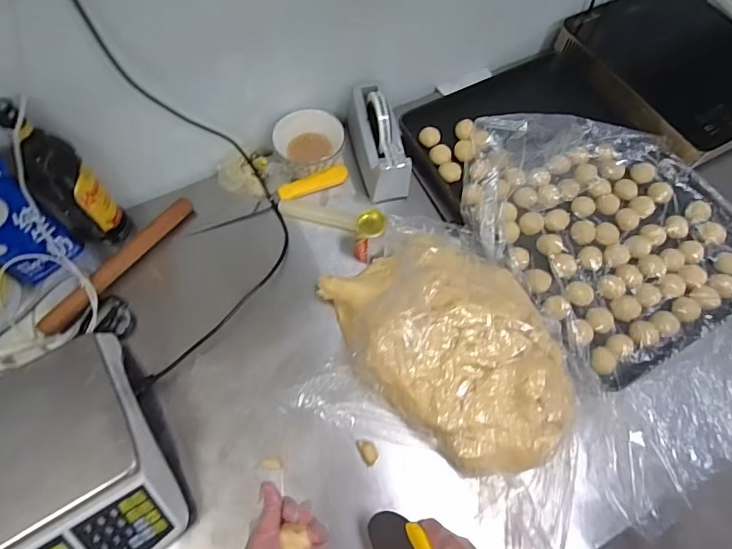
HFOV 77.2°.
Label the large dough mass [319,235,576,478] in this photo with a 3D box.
[{"bbox_3d":[0.129,0.100,0.665,0.261,0.105,0.368,-29,69,-15],"label":"large dough mass"}]

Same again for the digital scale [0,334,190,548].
[{"bbox_3d":[-0.414,0.271,0.578,0.292,0.118,0.287,-31,69,-16],"label":"digital scale"}]

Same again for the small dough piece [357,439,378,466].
[{"bbox_3d":[0.003,0.248,0.644,0.021,0.018,0.037,-25,68,-13],"label":"small dough piece"}]

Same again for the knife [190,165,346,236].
[{"bbox_3d":[-0.172,-0.138,0.835,0.290,0.048,0.020,-19,66,-11],"label":"knife"}]

